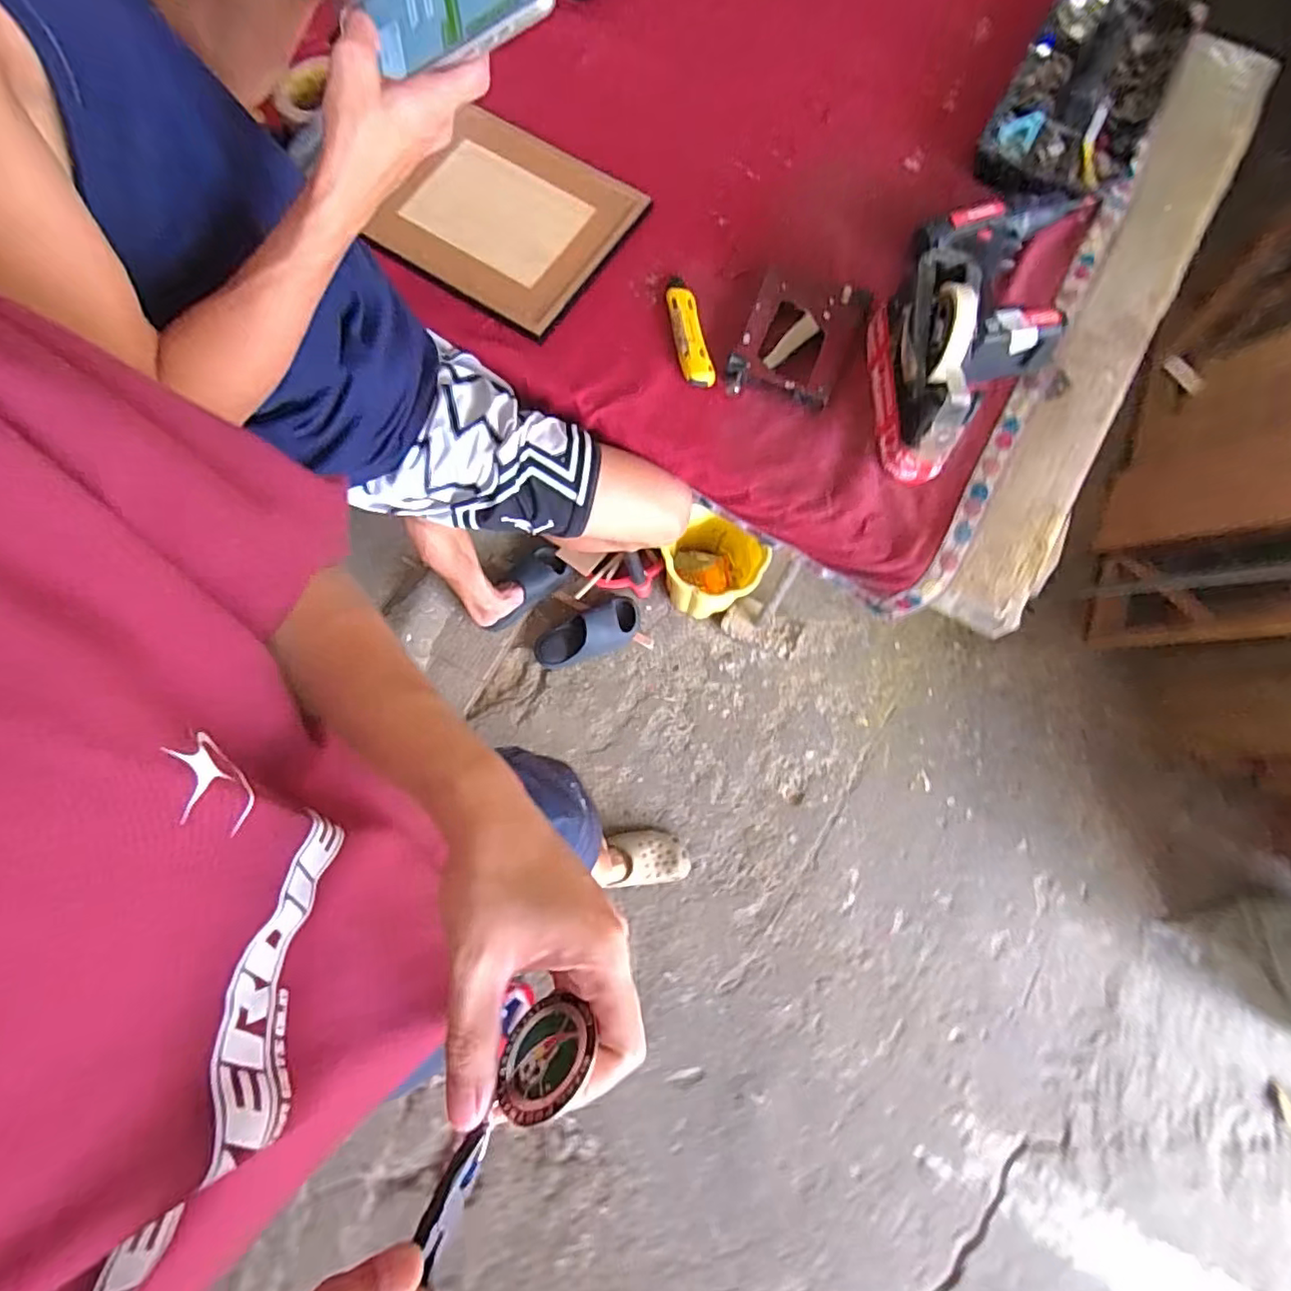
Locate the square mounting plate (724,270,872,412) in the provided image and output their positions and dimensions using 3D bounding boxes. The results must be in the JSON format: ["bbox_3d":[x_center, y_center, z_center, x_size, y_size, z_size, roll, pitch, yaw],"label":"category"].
[{"bbox_3d":[0.173,-0.348,0.695,0.120,0.030,0.165,22,78,7],"label":"square mounting plate"}]

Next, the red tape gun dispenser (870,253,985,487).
[{"bbox_3d":[0.287,-0.290,0.638,0.080,0.111,0.197,7,77,3],"label":"red tape gun dispenser"}]

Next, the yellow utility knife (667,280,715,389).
[{"bbox_3d":[0.049,-0.363,0.701,0.036,0.014,0.140,-13,76,-1],"label":"yellow utility knife"}]

